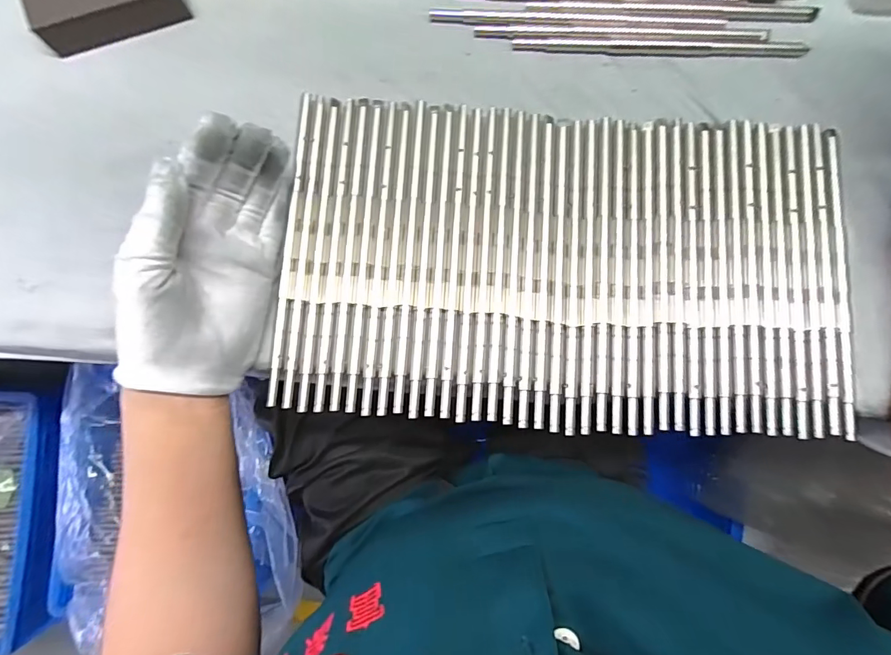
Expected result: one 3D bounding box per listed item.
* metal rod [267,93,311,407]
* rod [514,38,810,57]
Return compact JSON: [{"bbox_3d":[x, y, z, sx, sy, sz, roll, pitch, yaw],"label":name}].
[{"bbox_3d":[-0.103,-0.056,0.285,0.006,0.004,0.212,4,82,-1],"label":"metal rod"},{"bbox_3d":[0.157,-0.205,0.315,0.211,0.005,0.010,1,82,-2],"label":"rod"}]

